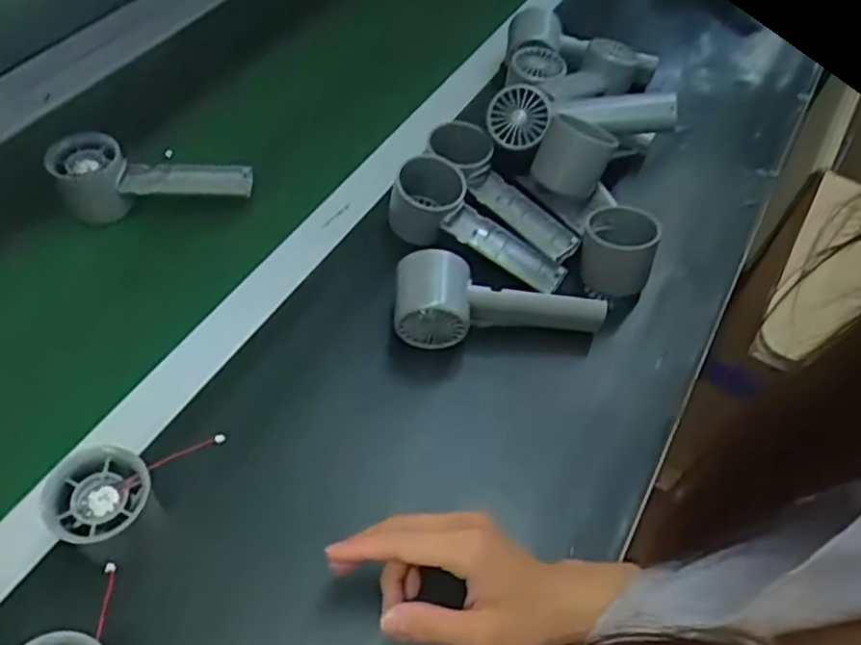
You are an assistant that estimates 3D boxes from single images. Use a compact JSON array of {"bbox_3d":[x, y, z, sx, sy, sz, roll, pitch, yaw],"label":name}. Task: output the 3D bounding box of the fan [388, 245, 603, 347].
[{"bbox_3d":[0.051,-0.009,0.520,0.158,0.052,0.053,8,54,2],"label":"fan"}]

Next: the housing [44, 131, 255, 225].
[{"bbox_3d":[-0.237,-0.130,0.601,0.157,0.051,0.047,-7,55,-9],"label":"housing"}]

